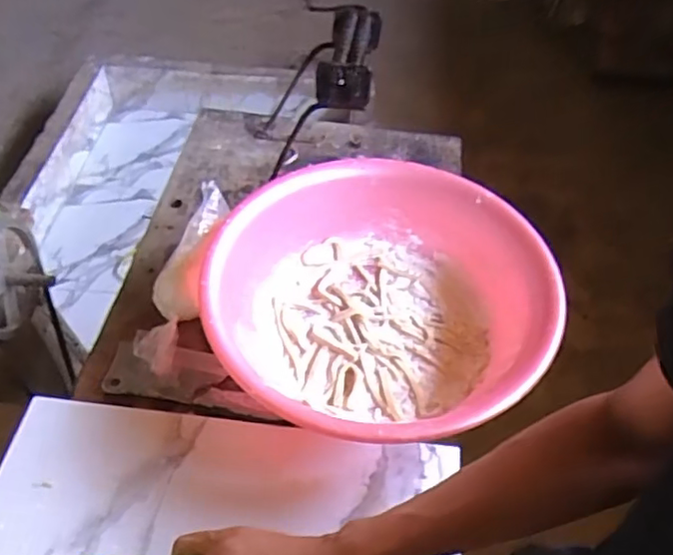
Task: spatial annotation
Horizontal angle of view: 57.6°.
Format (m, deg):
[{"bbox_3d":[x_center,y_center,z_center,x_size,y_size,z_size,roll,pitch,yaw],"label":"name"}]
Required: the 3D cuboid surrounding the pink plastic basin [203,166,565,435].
[{"bbox_3d":[0.052,0.027,0.770,0.410,0.135,0.408,1,48,-1],"label":"pink plastic basin"}]

